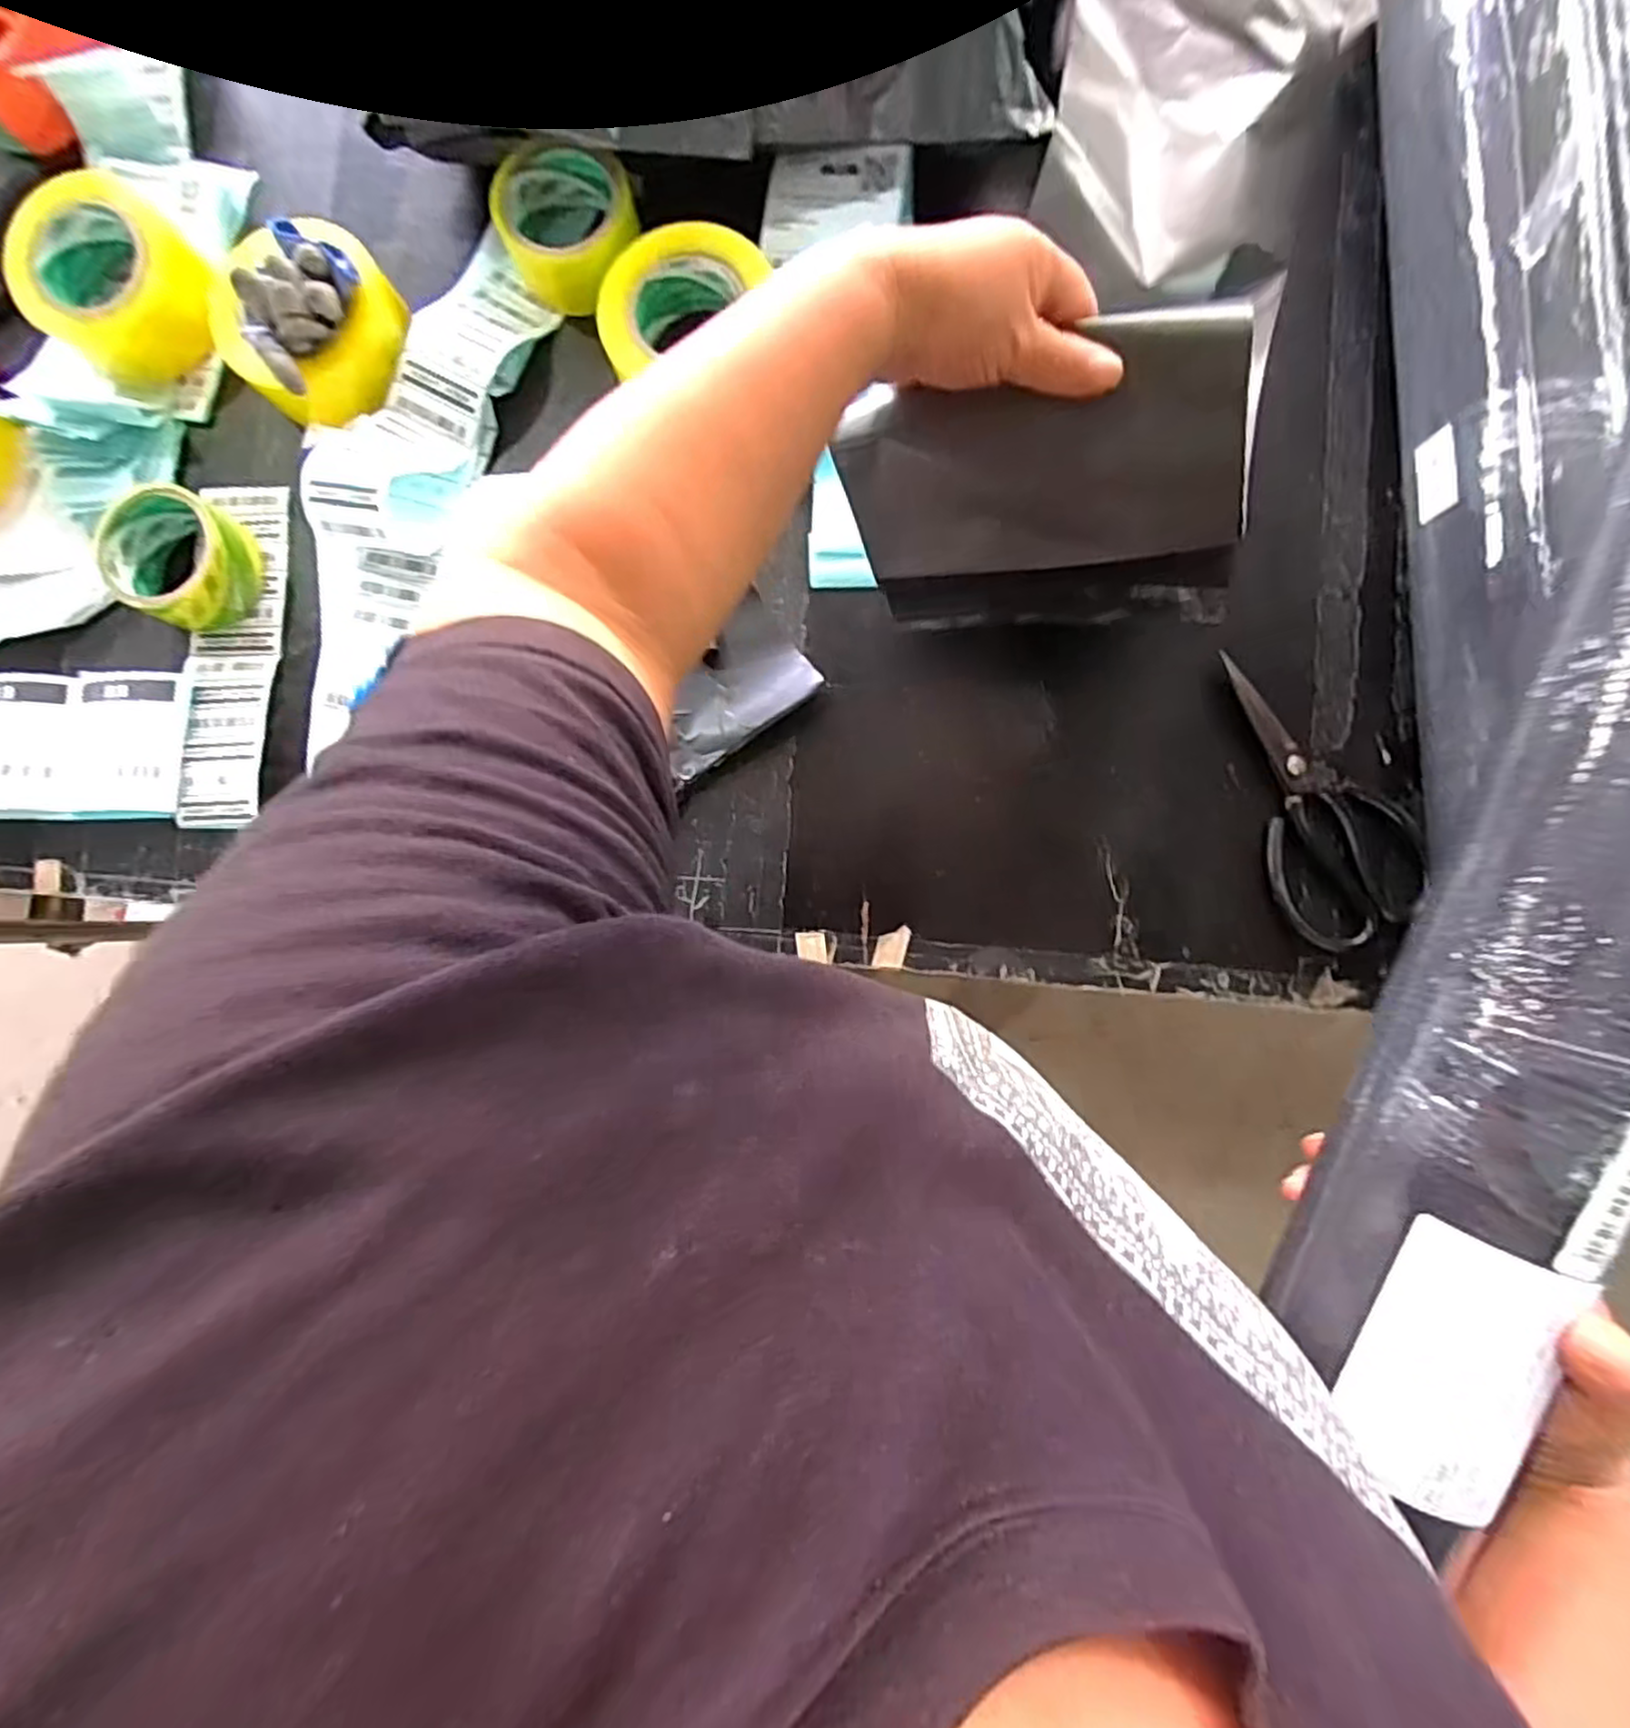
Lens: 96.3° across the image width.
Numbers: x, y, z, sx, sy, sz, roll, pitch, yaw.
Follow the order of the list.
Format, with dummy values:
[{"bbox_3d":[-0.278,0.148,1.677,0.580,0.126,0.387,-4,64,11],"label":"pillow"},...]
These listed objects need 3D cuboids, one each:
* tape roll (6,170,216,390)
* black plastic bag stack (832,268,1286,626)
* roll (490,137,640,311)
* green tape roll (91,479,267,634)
[{"bbox_3d":[-0.524,-0.437,0.546,0.119,0.059,0.122,0,86,3],"label":"tape roll"},{"bbox_3d":[0.121,-0.198,0.393,0.200,0.129,0.026,0,49,26],"label":"black plastic bag stack"},{"bbox_3d":[-0.182,-0.467,0.535,0.090,0.050,0.091,0,86,3],"label":"roll"},{"bbox_3d":[-0.462,-0.223,0.531,0.097,0.044,0.091,0,86,3],"label":"green tape roll"}]

